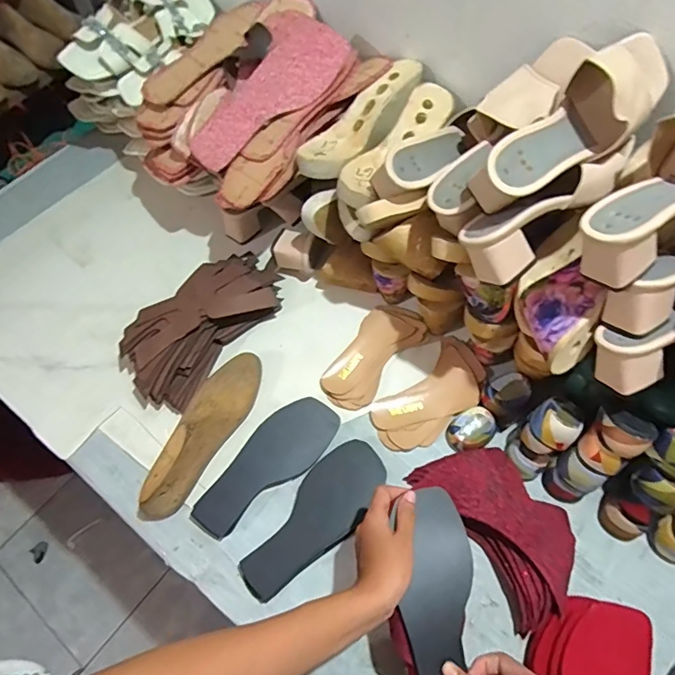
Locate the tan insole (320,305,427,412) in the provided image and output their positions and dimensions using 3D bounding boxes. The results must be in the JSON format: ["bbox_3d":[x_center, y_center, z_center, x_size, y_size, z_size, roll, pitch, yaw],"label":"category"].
[{"bbox_3d":[0.051,0.022,0.703,0.084,0.013,0.178,37,70,19],"label":"tan insole"}]

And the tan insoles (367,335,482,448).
[{"bbox_3d":[0.133,0.084,0.678,0.181,0.012,0.090,-40,67,-17],"label":"tan insoles"}]

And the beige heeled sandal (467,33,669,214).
[{"bbox_3d":[0.233,-0.204,0.479,0.224,0.097,0.074,-33,66,-14],"label":"beige heeled sandal"}]

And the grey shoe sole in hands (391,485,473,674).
[{"bbox_3d":[0.098,0.257,0.474,0.063,0.012,0.205,4,66,4],"label":"grey shoe sole in hands"}]

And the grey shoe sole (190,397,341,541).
[{"bbox_3d":[-0.090,0.166,0.626,0.080,0.019,0.211,37,69,19],"label":"grey shoe sole"}]

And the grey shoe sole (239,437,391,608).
[{"bbox_3d":[-0.023,0.223,0.596,0.080,0.013,0.214,33,68,18],"label":"grey shoe sole"}]

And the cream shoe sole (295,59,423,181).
[{"bbox_3d":[0.027,-0.302,0.670,0.086,0.050,0.229,36,69,19],"label":"cream shoe sole"}]

